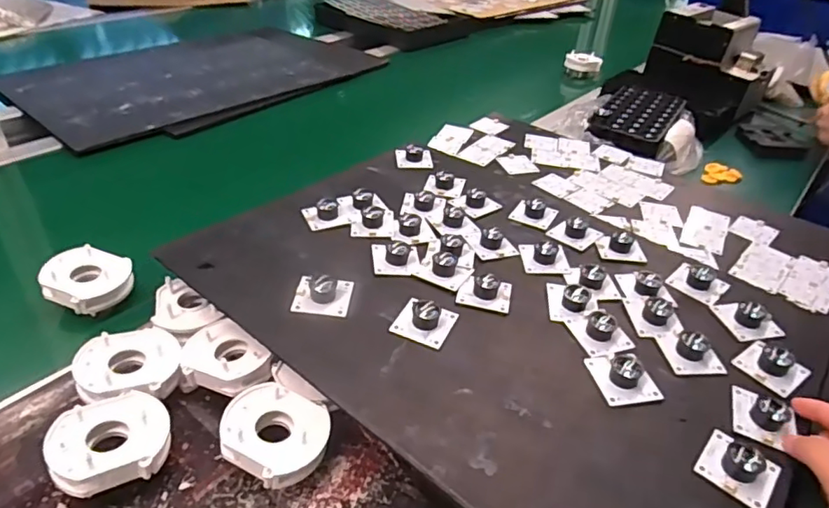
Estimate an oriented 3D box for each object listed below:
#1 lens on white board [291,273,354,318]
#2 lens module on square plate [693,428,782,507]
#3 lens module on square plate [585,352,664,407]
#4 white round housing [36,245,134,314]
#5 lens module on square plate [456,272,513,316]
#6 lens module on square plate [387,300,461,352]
[{"bbox_3d":[-0.074,0.029,0.450,0.045,0.019,0.039,6,37,-2],"label":"lens on white board"},{"bbox_3d":[0.208,0.134,0.352,0.042,0.018,0.043,31,43,29],"label":"lens module on square plate"},{"bbox_3d":[0.154,0.088,0.409,0.039,0.014,0.045,-1,38,-11],"label":"lens module on square plate"},{"bbox_3d":[-0.293,0.022,0.502,0.064,0.029,0.064,3,37,-2],"label":"white round housing"},{"bbox_3d":[0.062,0.028,0.473,0.043,0.015,0.044,13,37,8],"label":"lens module on square plate"},{"bbox_3d":[0.009,0.048,0.435,0.042,0.017,0.043,19,38,16],"label":"lens module on square plate"}]

